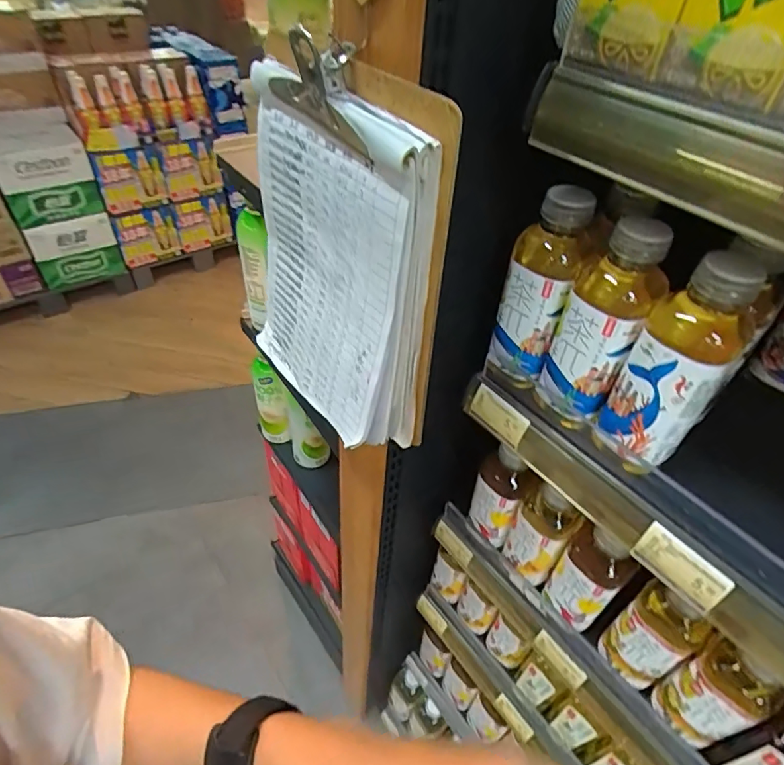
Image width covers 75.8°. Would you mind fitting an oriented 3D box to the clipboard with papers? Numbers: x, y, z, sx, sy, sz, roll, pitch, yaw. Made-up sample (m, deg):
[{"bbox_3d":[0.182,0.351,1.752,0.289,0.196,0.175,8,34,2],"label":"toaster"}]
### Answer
[{"bbox_3d":[-0.054,-0.102,0.421,0.062,0.282,0.205,-25,51,-28],"label":"clipboard with papers"}]

